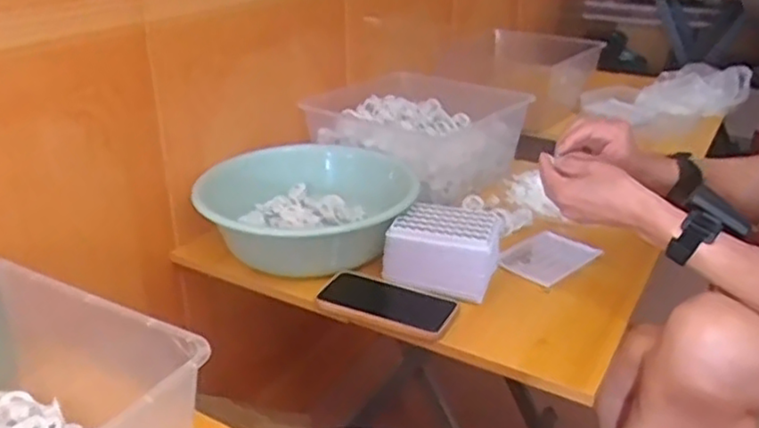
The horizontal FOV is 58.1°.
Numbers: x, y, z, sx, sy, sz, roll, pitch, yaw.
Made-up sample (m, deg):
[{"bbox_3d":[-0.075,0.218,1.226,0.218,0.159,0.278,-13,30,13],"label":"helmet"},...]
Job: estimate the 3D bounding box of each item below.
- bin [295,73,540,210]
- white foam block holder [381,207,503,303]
[{"bbox_3d":[0.056,-0.138,1.165,0.314,0.125,0.266,19,31,33],"label":"bin"},{"bbox_3d":[0.080,0.047,0.861,0.139,0.079,0.077,7,27,13],"label":"white foam block holder"}]

